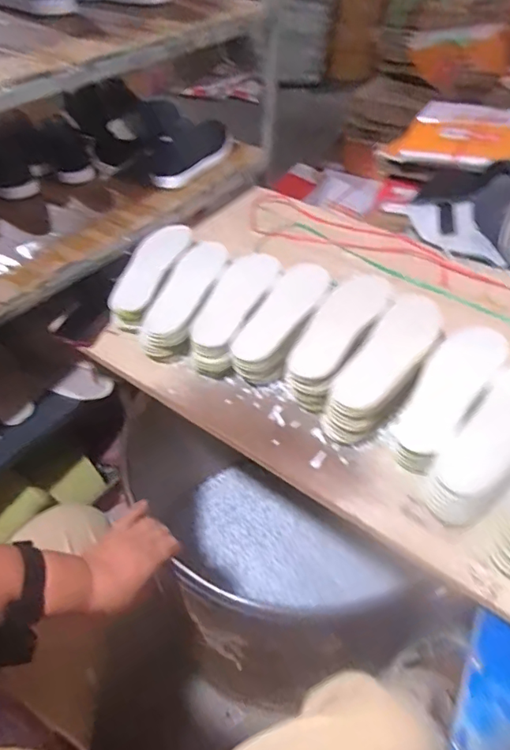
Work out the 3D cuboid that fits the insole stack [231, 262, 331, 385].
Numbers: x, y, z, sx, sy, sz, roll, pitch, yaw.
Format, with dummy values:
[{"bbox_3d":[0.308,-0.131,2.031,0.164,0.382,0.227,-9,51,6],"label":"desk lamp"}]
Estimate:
[{"bbox_3d":[0.052,-0.082,0.820,0.090,0.081,0.258,21,50,17],"label":"insole stack"}]

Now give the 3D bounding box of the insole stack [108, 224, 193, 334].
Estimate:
[{"bbox_3d":[-0.184,-0.180,0.922,0.088,0.071,0.256,12,48,10],"label":"insole stack"}]

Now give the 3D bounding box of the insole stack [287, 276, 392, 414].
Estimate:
[{"bbox_3d":[0.130,-0.060,0.773,0.101,0.072,0.260,25,51,20],"label":"insole stack"}]

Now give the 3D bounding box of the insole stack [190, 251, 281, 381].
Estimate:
[{"bbox_3d":[-0.029,-0.113,0.846,0.087,0.066,0.267,18,49,15],"label":"insole stack"}]

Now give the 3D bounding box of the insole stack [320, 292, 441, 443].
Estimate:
[{"bbox_3d":[0.199,-0.006,0.739,0.092,0.101,0.260,28,53,23],"label":"insole stack"}]

